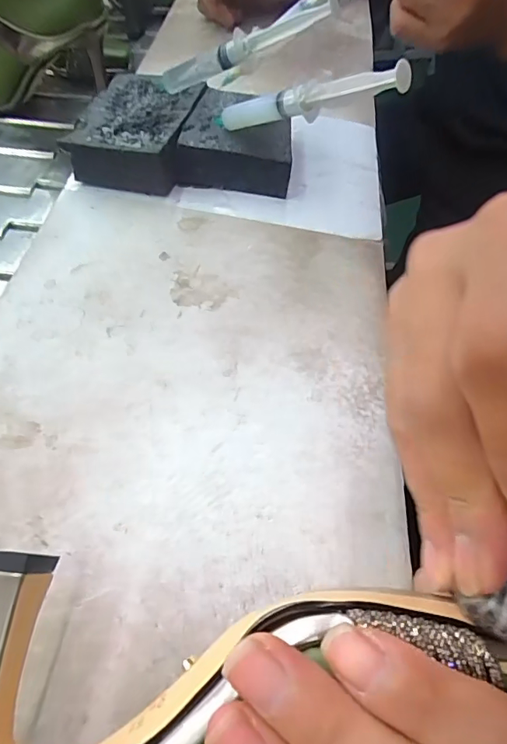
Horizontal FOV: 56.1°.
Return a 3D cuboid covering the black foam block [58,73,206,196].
[{"bbox_3d":[-0.091,-0.201,0.394,0.083,0.035,0.127,11,55,5],"label":"black foam block"}]

